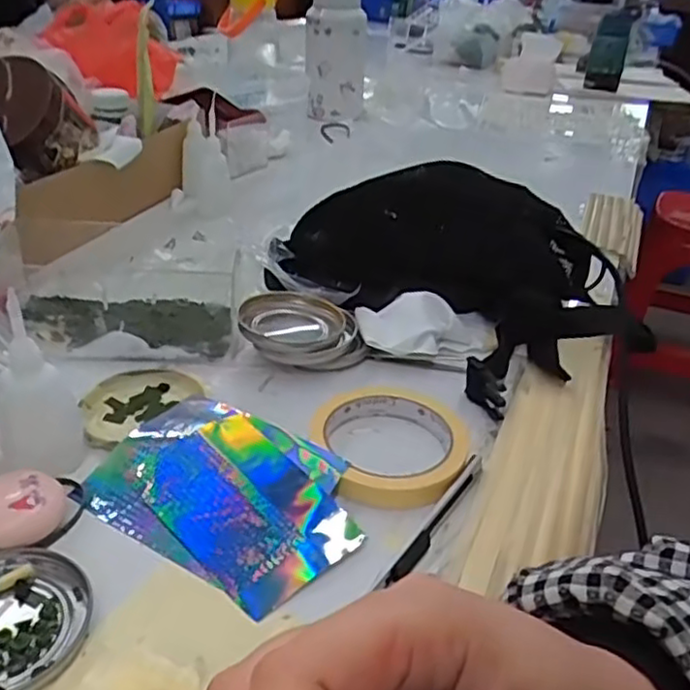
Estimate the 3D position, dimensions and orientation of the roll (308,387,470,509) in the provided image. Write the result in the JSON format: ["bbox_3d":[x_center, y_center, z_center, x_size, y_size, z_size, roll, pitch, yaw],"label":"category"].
[{"bbox_3d":[0.028,0.058,0.431,0.092,0.015,0.093,2,32,-1],"label":"roll"}]

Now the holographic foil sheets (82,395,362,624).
[{"bbox_3d":[-0.064,0.078,0.390,0.151,0.011,0.106,25,38,31],"label":"holographic foil sheets"}]

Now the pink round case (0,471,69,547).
[{"bbox_3d":[-0.170,0.086,0.360,0.047,0.021,0.040,-2,32,-7],"label":"pink round case"}]

